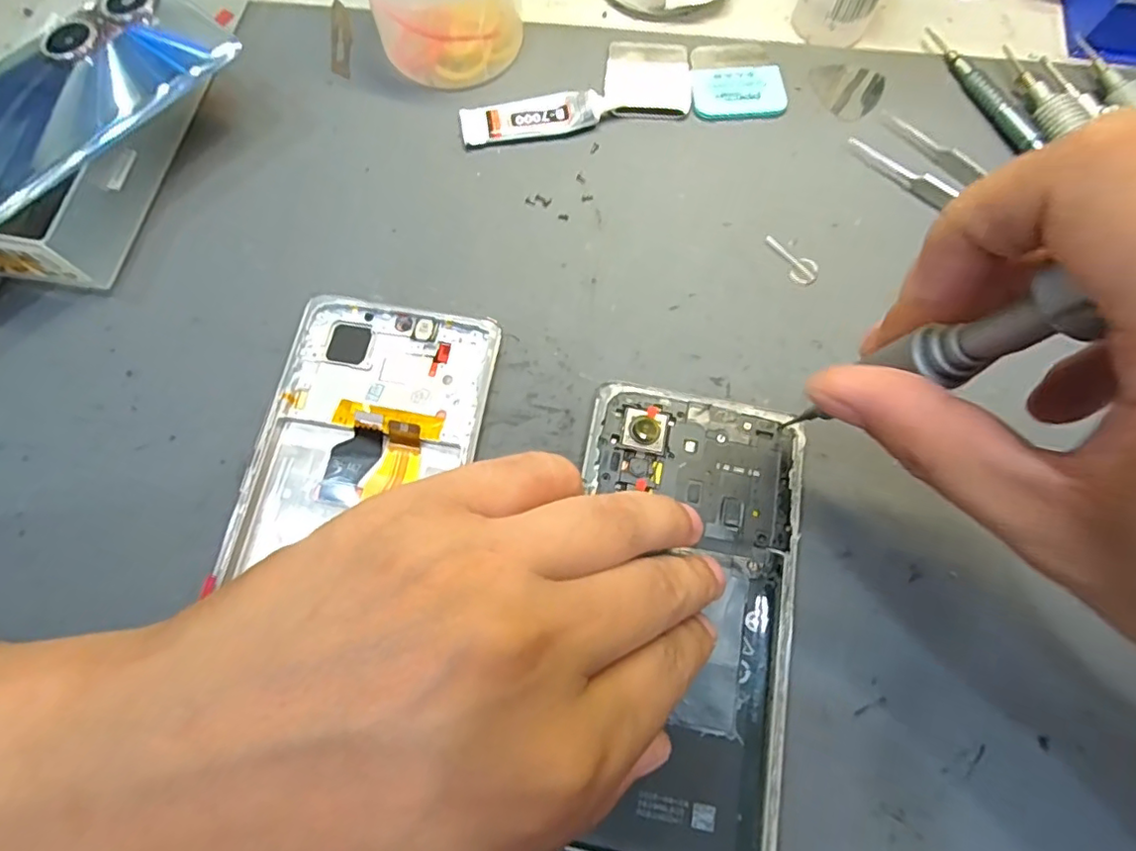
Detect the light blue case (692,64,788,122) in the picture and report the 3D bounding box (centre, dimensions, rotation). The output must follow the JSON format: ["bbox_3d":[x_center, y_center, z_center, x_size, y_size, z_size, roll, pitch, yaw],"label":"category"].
[{"bbox_3d":[0.074,-0.145,0.256,0.040,0.004,0.027,-6,72,-3],"label":"light blue case"}]

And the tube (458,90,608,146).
[{"bbox_3d":[-0.015,-0.129,0.245,0.058,0.010,0.016,-9,72,-4],"label":"tube"}]

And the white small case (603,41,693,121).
[{"bbox_3d":[0.035,-0.154,0.257,0.036,0.005,0.047,3,72,0],"label":"white small case"}]

